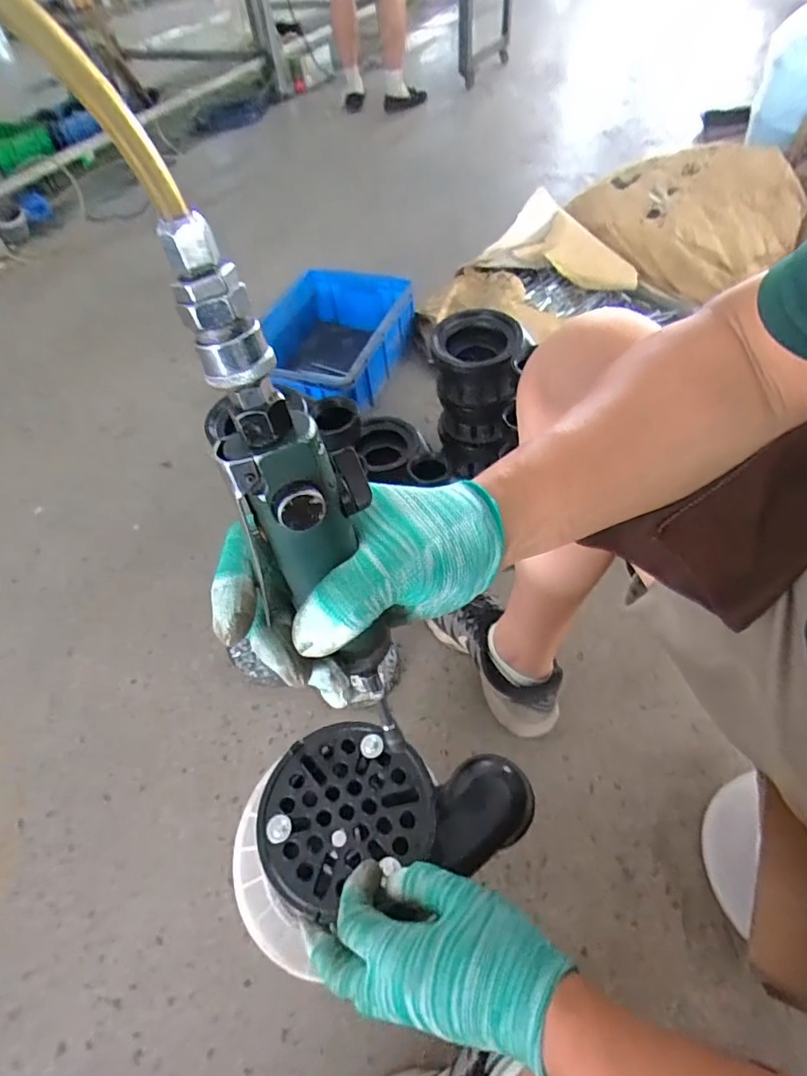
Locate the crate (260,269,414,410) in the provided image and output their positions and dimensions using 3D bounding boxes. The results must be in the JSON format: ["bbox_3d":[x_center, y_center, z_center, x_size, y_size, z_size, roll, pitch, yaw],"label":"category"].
[{"bbox_3d":[-0.180,-0.419,1.198,0.319,0.171,0.379,13,55,15],"label":"crate"}]

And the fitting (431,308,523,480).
[{"bbox_3d":[0.121,-0.242,0.956,0.134,0.265,0.126,-11,52,-2],"label":"fitting"}]

